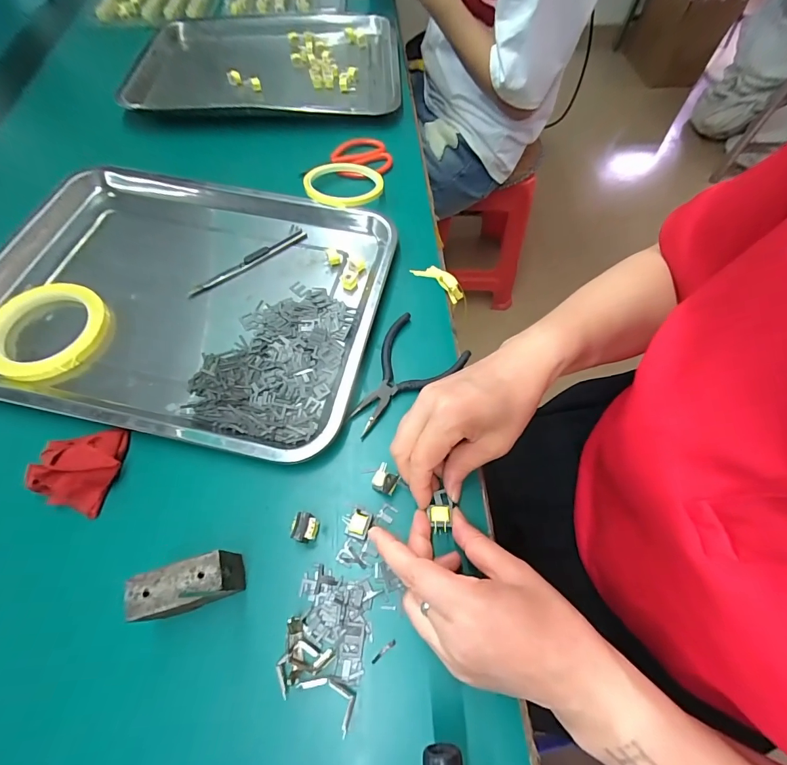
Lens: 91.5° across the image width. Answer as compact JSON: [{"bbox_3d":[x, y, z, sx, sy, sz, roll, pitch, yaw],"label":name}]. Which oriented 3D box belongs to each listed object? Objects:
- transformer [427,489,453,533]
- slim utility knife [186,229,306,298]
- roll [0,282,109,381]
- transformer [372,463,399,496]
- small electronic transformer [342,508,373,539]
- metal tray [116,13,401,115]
[{"bbox_3d":[0.035,0.094,0.282,0.016,0.009,0.029,0,60,0],"label":"transformer"},{"bbox_3d":[-0.154,-0.129,0.412,0.139,0.007,0.016,-36,69,-18],"label":"slim utility knife"},{"bbox_3d":[-0.328,-0.051,0.362,0.096,0.019,0.100,0,62,-1],"label":"roll"},{"bbox_3d":[-0.005,0.075,0.295,0.019,0.019,0.019,30,66,14],"label":"transformer"},{"bbox_3d":[-0.027,0.103,0.281,0.019,0.012,0.020,15,63,7],"label":"small electronic transformer"},{"bbox_3d":[-0.188,-0.486,0.601,0.390,0.051,0.282,-1,62,-1],"label":"metal tray"}]

